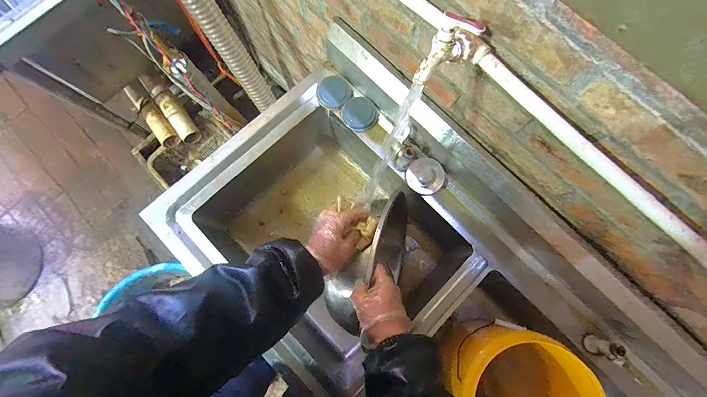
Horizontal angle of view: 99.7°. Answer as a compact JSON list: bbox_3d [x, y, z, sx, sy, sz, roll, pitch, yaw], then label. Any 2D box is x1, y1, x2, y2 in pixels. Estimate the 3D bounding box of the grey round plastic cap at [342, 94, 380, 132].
[{"bbox_3d":[0.017,-0.202,0.714,0.083,0.018,0.078,0,79,-1],"label":"grey round plastic cap"}]

